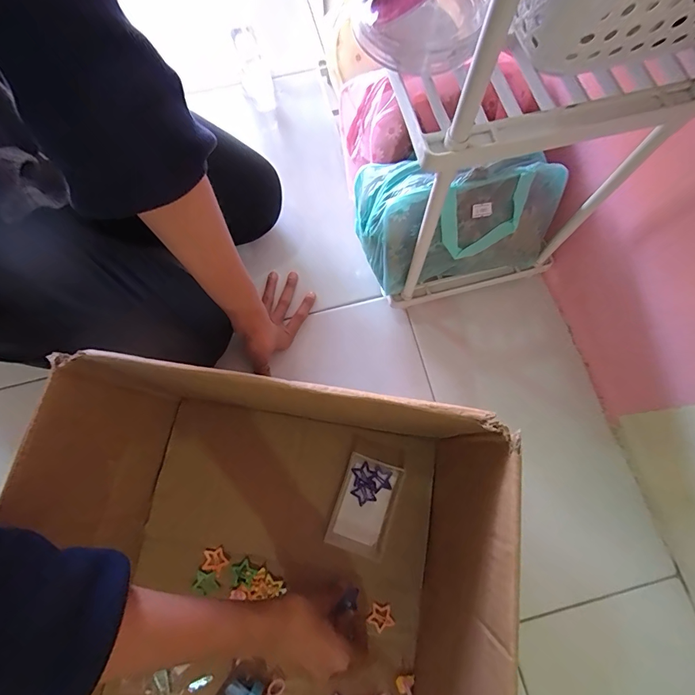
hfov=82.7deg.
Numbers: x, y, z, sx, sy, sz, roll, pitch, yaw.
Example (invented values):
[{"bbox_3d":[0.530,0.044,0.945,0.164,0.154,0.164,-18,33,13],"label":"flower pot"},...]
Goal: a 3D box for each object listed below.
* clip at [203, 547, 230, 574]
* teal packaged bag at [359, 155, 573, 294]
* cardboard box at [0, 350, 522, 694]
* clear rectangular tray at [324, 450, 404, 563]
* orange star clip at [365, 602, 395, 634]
[{"bbox_3d":[-0.145,0.233,0.432,0.027,0.004,0.024,-1,75,0],"label":"clip"},{"bbox_3d":[0.118,-0.142,0.430,0.208,0.125,0.102,-11,76,-3],"label":"teal packaged bag"},{"bbox_3d":[-0.090,0.309,0.319,0.359,0.207,0.564,11,76,3],"label":"cardboard box"},{"bbox_3d":[0.020,0.175,0.437,0.063,0.019,0.097,17,76,5],"label":"clear rectangular tray"},{"bbox_3d":[0.036,0.286,0.419,0.028,0.004,0.026,41,79,10],"label":"orange star clip"}]

